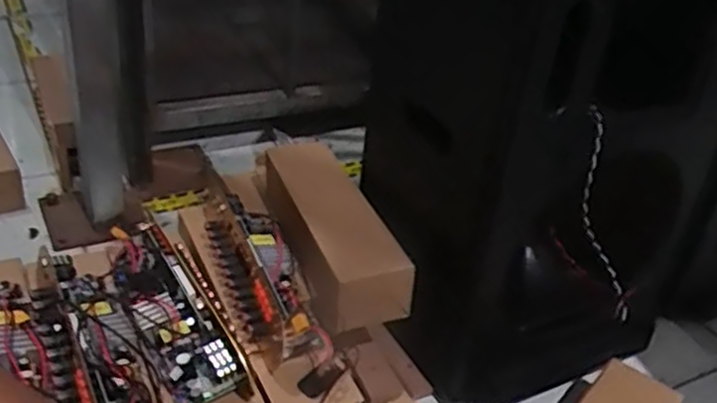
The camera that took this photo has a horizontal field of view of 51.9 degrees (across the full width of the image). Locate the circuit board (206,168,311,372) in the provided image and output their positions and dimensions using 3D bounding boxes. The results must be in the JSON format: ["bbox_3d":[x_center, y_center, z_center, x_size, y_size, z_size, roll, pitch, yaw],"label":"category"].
[{"bbox_3d":[-0.118,0.072,0.863,0.084,0.053,0.283,-10,37,-23],"label":"circuit board"}]

